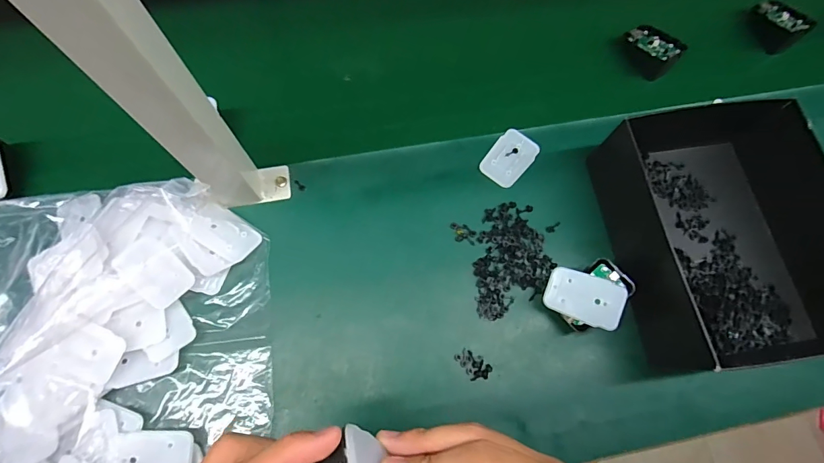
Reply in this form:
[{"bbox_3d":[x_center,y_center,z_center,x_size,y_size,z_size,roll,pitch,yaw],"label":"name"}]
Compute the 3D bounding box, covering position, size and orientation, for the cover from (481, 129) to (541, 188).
[{"bbox_3d":[0.110,-0.083,0.463,0.045,0.004,0.069,39,75,10],"label":"cover"}]

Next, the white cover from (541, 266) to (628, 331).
[{"bbox_3d":[0.162,0.062,0.390,0.069,0.004,0.044,18,84,17],"label":"white cover"}]

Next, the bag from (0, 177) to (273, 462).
[{"bbox_3d":[-0.271,0.115,0.364,0.275,0.053,0.331,-3,72,-3],"label":"bag"}]

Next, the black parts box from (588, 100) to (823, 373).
[{"bbox_3d":[0.306,-0.013,0.413,0.184,0.078,0.277,-7,72,-5],"label":"black parts box"}]

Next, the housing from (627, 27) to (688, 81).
[{"bbox_3d":[0.300,-0.231,0.523,0.046,0.039,0.072,-34,76,-12],"label":"housing"}]

